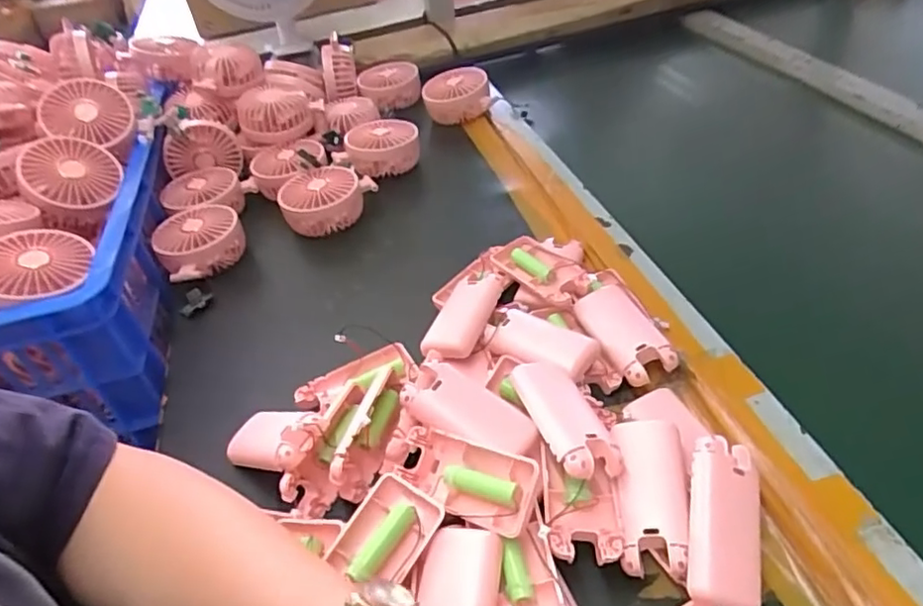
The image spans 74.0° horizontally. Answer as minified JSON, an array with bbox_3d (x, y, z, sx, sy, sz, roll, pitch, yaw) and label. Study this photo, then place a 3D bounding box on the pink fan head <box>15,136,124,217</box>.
[{"bbox_3d":[-0.387,-0.121,0.607,0.084,0.044,0.084,-26,83,-40],"label":"pink fan head"}]

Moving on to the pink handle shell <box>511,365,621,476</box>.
[{"bbox_3d":[0.067,0.076,0.404,0.039,0.023,0.092,-20,42,-11],"label":"pink handle shell"}]

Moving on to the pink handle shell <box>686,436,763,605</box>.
[{"bbox_3d":[0.153,0.126,0.352,0.044,0.009,0.092,15,64,-8],"label":"pink handle shell"}]

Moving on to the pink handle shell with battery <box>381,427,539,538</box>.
[{"bbox_3d":[0.000,0.107,0.382,0.098,0.017,0.045,14,75,37],"label":"pink handle shell with battery"}]

